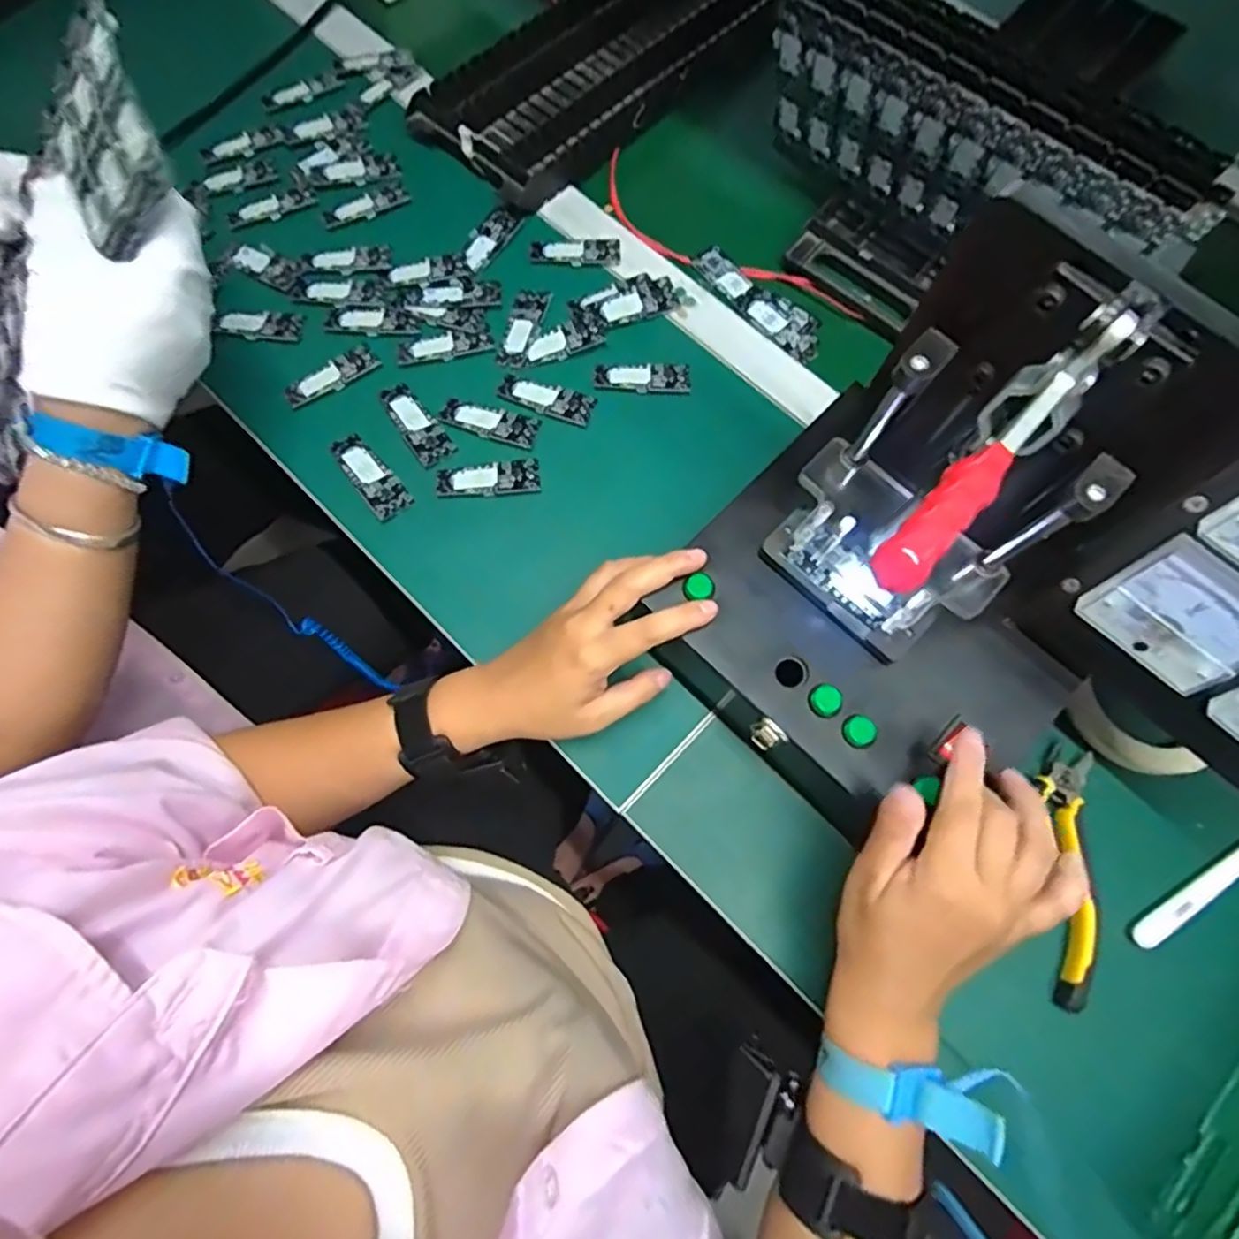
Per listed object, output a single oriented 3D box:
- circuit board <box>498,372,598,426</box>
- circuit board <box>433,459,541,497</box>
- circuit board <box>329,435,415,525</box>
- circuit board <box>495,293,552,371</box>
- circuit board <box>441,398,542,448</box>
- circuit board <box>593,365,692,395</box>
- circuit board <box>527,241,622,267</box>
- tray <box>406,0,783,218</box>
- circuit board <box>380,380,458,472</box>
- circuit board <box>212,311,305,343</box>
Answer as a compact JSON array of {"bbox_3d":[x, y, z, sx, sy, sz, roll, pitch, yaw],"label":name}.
[{"bbox_3d":[-0.055,-0.165,0.493,0.071,0.004,0.026,15,73,3],"label":"circuit board"},{"bbox_3d":[-0.094,-0.101,0.470,0.073,0.005,0.025,-5,73,-3],"label":"circuit board"},{"bbox_3d":[-0.177,-0.103,0.468,0.027,0.006,0.072,-37,77,-12],"label":"circuit board"},{"bbox_3d":[-0.075,-0.225,0.510,0.025,0.004,0.073,12,73,3],"label":"circuit board"},{"bbox_3d":[-0.095,-0.146,0.485,0.070,0.004,0.024,16,73,4],"label":"circuit board"},{"bbox_3d":[0.017,-0.184,0.500,0.073,0.004,0.024,-1,72,-2],"label":"circuit board"},{"bbox_3d":[-0.036,-0.301,0.537,0.073,0.005,0.024,1,72,-1],"label":"circuit board"},{"bbox_3d":[0.022,-0.539,0.606,0.148,0.046,0.445,40,76,11],"label":"tray"},{"bbox_3d":[-0.150,-0.144,0.481,0.027,0.004,0.071,-37,77,-12],"label":"circuit board"},{"bbox_3d":[-0.274,-0.226,0.503,0.061,0.006,0.025,1,72,-1],"label":"circuit board"}]

